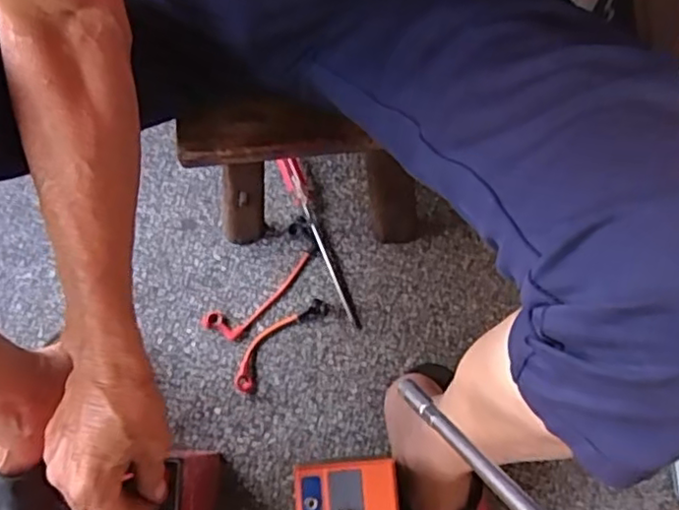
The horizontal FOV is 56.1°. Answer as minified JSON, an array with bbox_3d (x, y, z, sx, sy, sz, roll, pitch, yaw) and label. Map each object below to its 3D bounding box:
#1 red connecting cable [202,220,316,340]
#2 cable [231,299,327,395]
[{"bbox_3d":[-0.078,0.026,0.661,0.043,0.008,0.150,41,80,10],"label":"red connecting cable"},{"bbox_3d":[-0.064,0.086,0.642,0.034,0.013,0.120,42,80,10],"label":"cable"}]

